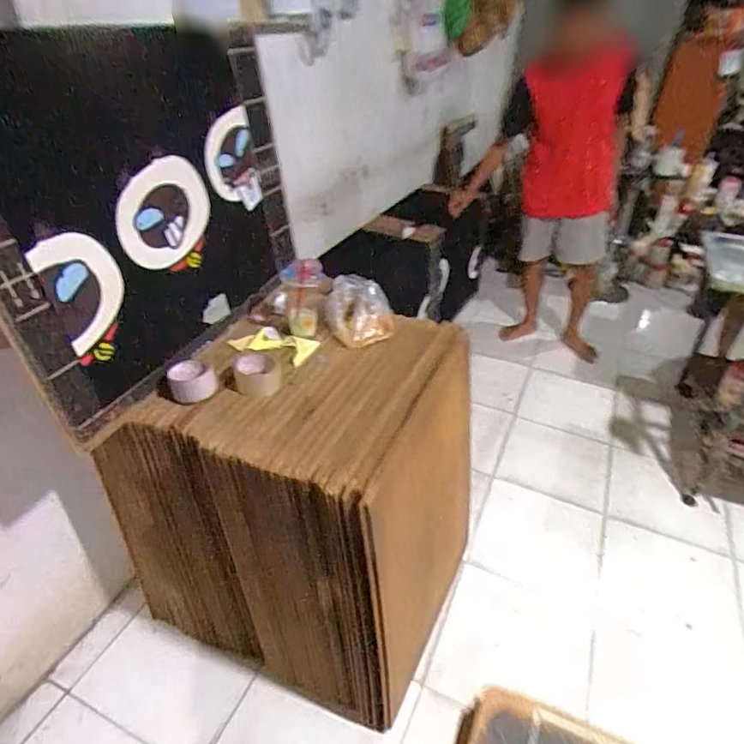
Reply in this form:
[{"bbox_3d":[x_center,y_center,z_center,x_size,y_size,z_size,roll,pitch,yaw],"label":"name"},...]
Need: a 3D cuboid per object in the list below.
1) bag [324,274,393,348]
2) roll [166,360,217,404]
[{"bbox_3d":[-0.032,-0.149,1.217,0.159,0.089,0.182,-1,37,-4],"label":"bag"},{"bbox_3d":[-0.350,0.016,0.995,0.083,0.053,0.086,1,37,-1],"label":"roll"}]

